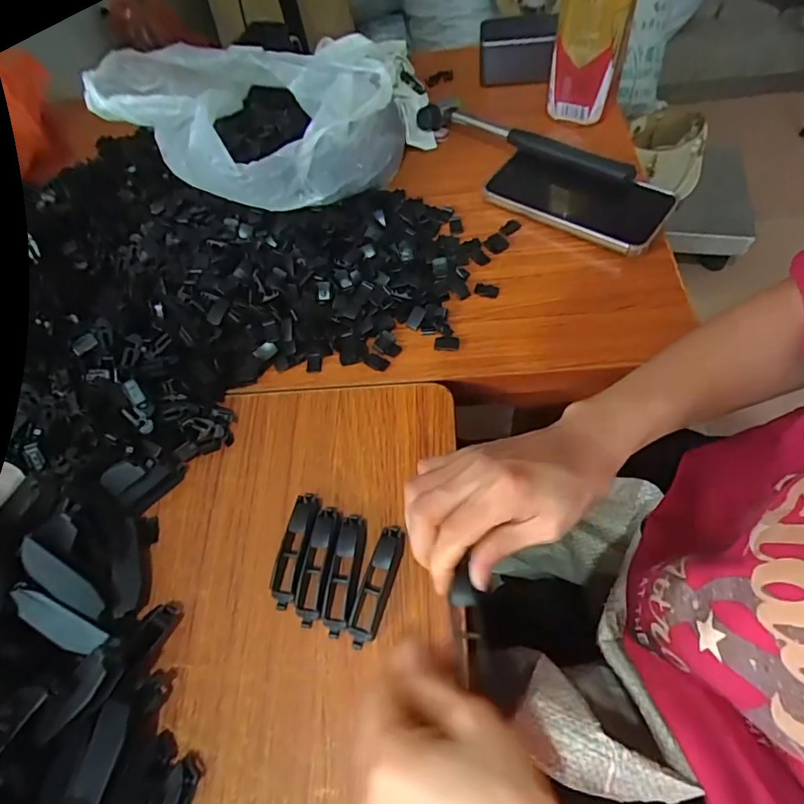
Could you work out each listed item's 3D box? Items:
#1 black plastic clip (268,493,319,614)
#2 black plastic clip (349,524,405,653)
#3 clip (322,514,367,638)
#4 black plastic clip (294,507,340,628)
[{"bbox_3d":[-0.075,0.102,0.351,0.019,0.022,0.076,8,63,12],"label":"black plastic clip"},{"bbox_3d":[-0.016,0.121,0.336,0.019,0.015,0.078,14,64,14],"label":"black plastic clip"},{"bbox_3d":[-0.038,0.115,0.341,0.019,0.016,0.077,6,62,11],"label":"clip"},{"bbox_3d":[-0.058,0.110,0.346,0.018,0.014,0.079,5,62,10],"label":"black plastic clip"}]

